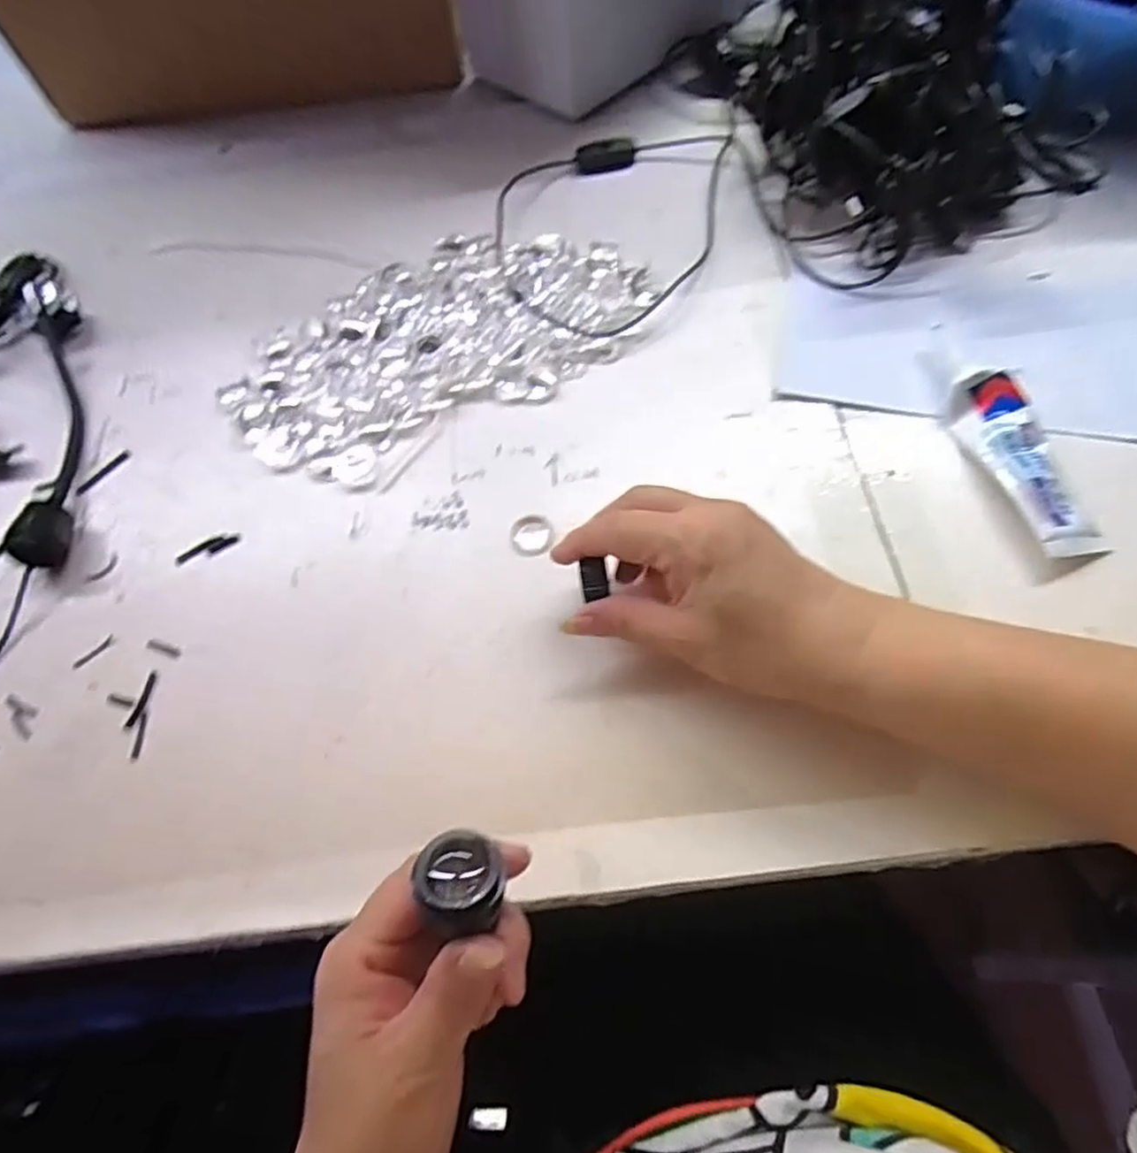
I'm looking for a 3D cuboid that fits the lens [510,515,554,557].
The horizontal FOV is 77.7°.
[{"bbox_3d":[-0.019,-0.022,0.368,0.022,0.004,0.024,-1,62,2],"label":"lens"}]

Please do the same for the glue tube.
[{"bbox_3d":[0.223,-0.078,0.365,0.038,0.023,0.152,-15,63,-5],"label":"glue tube"}]

